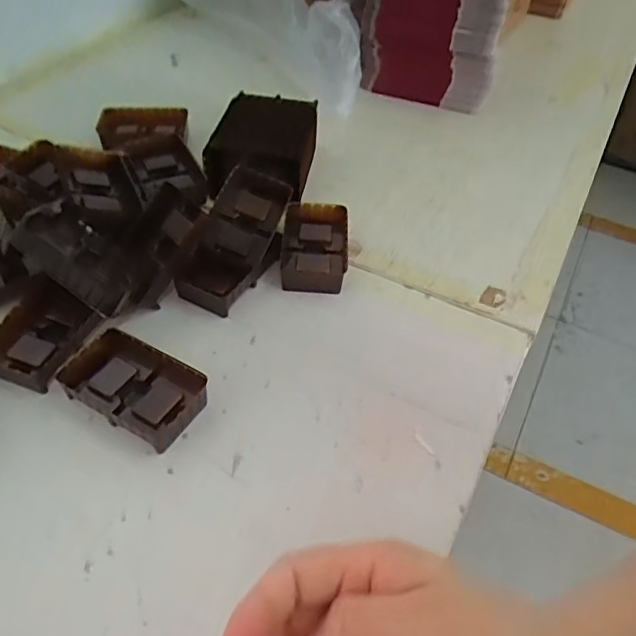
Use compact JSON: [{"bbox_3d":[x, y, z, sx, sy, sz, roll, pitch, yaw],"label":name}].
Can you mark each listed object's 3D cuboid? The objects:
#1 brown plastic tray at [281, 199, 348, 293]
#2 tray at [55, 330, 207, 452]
[{"bbox_3d":[-0.002,-0.065,0.519,0.058,0.029,0.094,5,47,1],"label":"brown plastic tray"},{"bbox_3d":[-0.131,0.049,0.406,0.097,0.025,0.055,25,50,19],"label":"tray"}]

